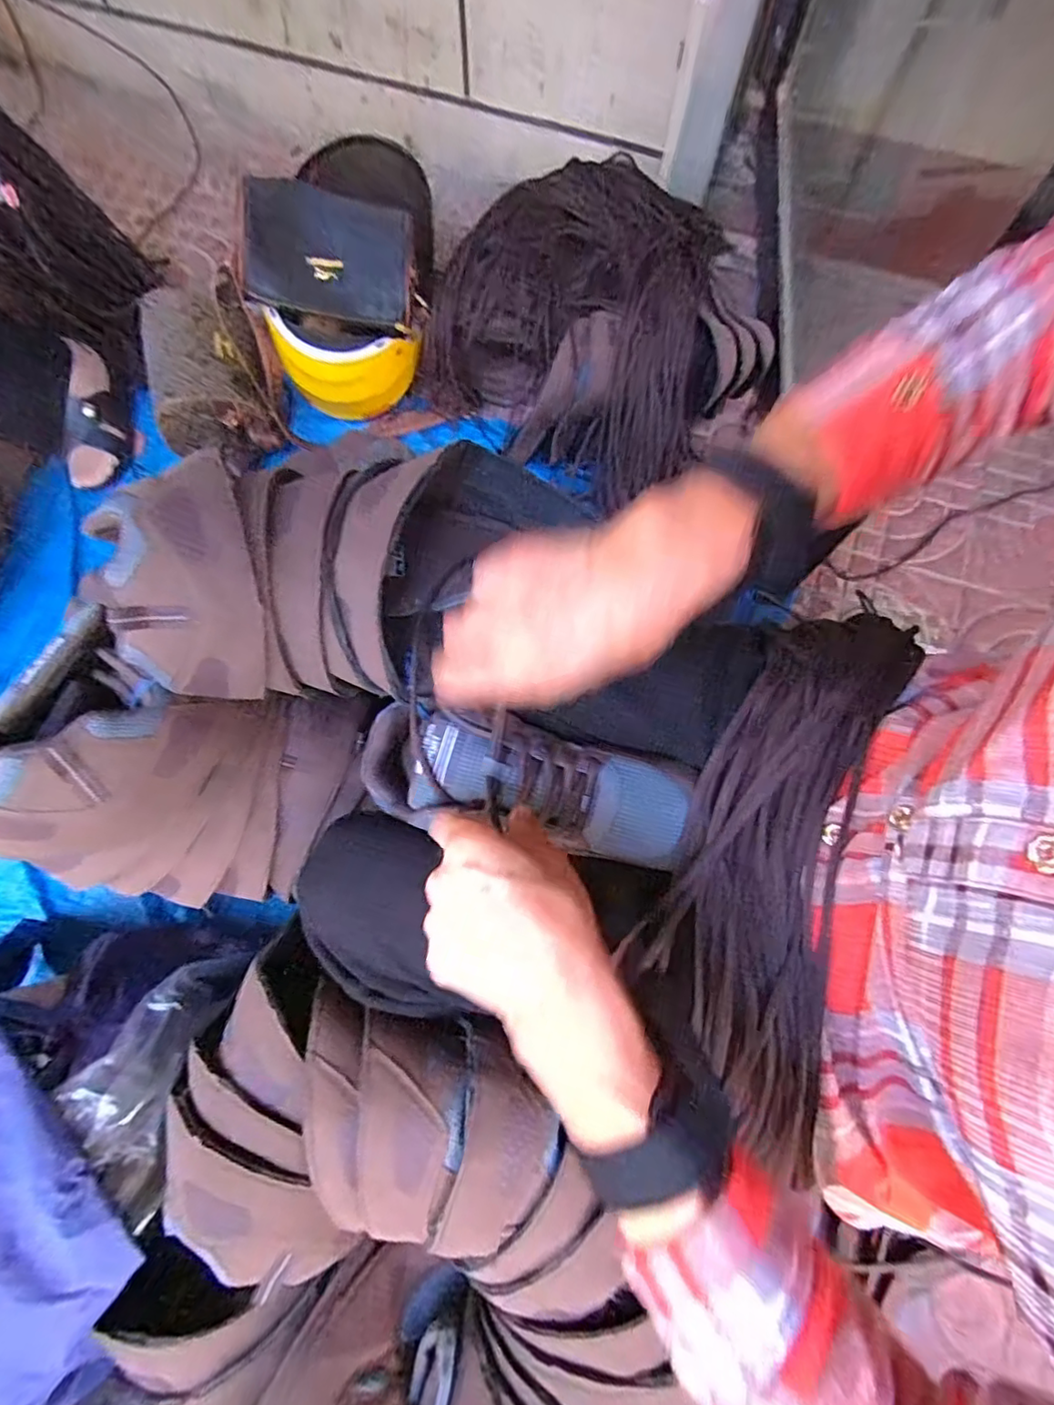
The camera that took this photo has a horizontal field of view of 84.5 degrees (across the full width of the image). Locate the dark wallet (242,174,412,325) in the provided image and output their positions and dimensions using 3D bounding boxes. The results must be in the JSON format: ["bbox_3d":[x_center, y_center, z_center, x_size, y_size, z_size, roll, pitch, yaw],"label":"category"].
[{"bbox_3d":[-0.260,-0.592,0.764,0.203,0.016,0.143,-1,105,-17],"label":"dark wallet"}]

